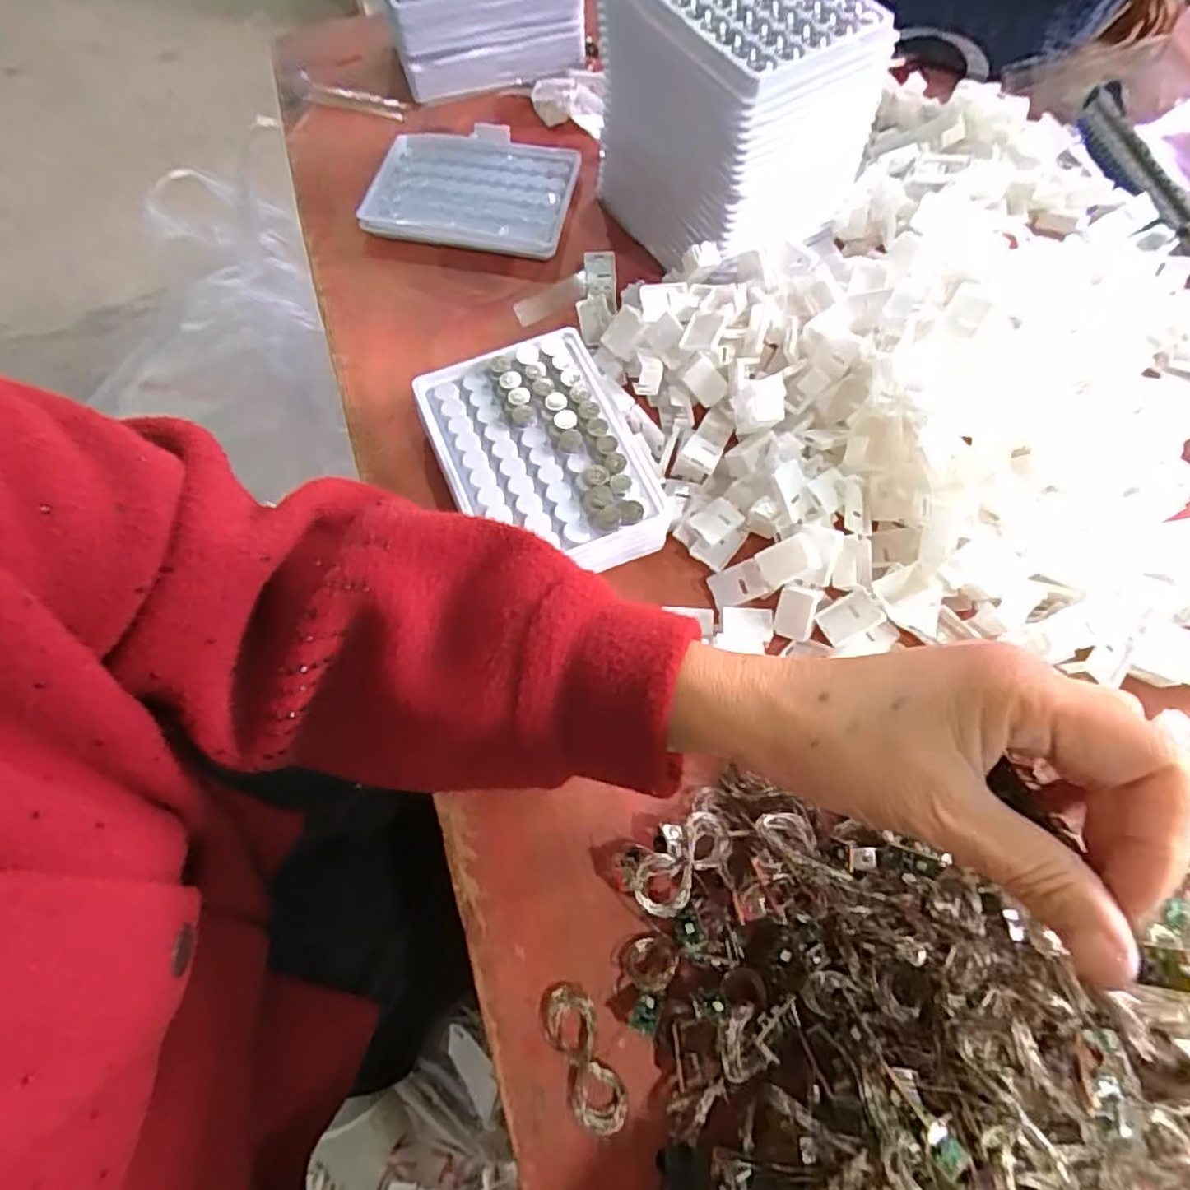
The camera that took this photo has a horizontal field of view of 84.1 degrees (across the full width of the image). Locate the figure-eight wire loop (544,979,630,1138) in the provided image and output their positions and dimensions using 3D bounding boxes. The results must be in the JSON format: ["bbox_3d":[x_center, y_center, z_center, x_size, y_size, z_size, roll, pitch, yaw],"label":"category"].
[{"bbox_3d":[-0.004,0.184,0.263,0.021,0.011,0.052,-22,70,-9],"label":"figure-eight wire loop"}]

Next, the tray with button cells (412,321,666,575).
[{"bbox_3d":[-0.027,-0.073,0.340,0.097,0.019,0.131,-21,70,-9],"label":"tray with button cells"}]

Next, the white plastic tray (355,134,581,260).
[{"bbox_3d":[-0.083,-0.271,0.442,0.133,0.013,0.092,8,68,3],"label":"white plastic tray"}]

